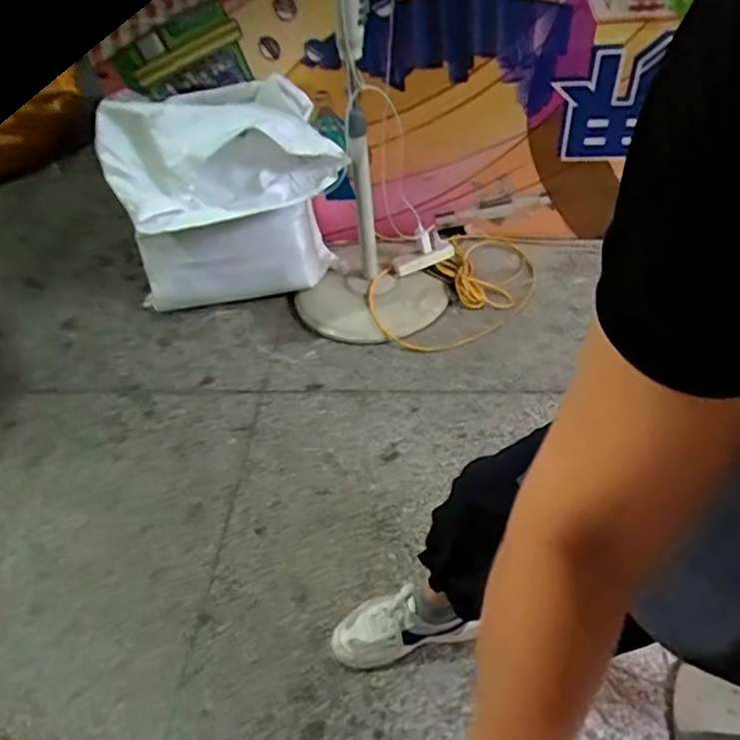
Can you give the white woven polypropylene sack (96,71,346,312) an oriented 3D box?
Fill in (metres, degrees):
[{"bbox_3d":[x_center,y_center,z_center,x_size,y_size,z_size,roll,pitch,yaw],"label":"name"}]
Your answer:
[{"bbox_3d":[-0.316,-0.358,1.443,0.471,0.478,0.304,-17,47,-10],"label":"white woven polypropylene sack"}]

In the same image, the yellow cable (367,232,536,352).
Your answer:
[{"bbox_3d":[0.216,-0.208,1.552,0.468,0.078,0.293,-35,52,-24],"label":"yellow cable"}]

